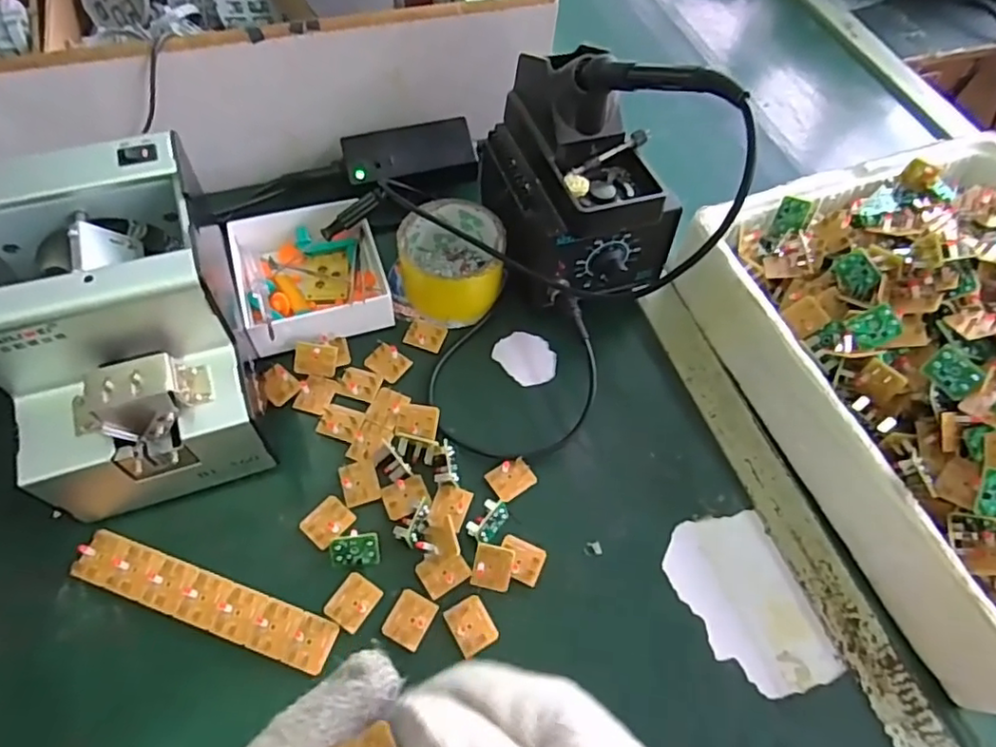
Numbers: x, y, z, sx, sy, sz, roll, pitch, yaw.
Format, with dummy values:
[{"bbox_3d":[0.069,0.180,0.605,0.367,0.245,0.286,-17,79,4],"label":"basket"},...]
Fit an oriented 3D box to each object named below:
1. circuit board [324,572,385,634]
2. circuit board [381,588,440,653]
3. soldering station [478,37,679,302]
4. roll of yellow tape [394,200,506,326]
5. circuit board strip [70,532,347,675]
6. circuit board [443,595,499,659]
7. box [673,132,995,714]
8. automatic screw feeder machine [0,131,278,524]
[{"bbox_3d":[-0.089,0.141,0.374,0.025,0.004,0.030,34,64,6],"label":"circuit board"},{"bbox_3d":[-0.054,0.151,0.373,0.025,0.005,0.030,25,60,10],"label":"circuit board"},{"bbox_3d":[0.061,-0.150,0.474,0.122,0.158,0.155,-10,60,-11],"label":"soldering station"},{"bbox_3d":[-0.037,-0.090,0.489,0.079,0.057,0.089,-1,59,-6],"label":"roll of yellow tape"},{"bbox_3d":[-0.178,0.137,0.368,0.165,0.007,0.029,19,59,7],"label":"circuit board strip"},{"bbox_3d":[-0.016,0.155,0.372,0.024,0.010,0.031,-27,65,-19],"label":"circuit board"},{"bbox_3d":[0.365,-0.013,0.443,0.322,0.110,0.363,-18,62,-15],"label":"box"},{"bbox_3d":[-0.228,-0.020,0.377,0.122,0.145,0.166,-16,62,-14],"label":"automatic screw feeder machine"}]

